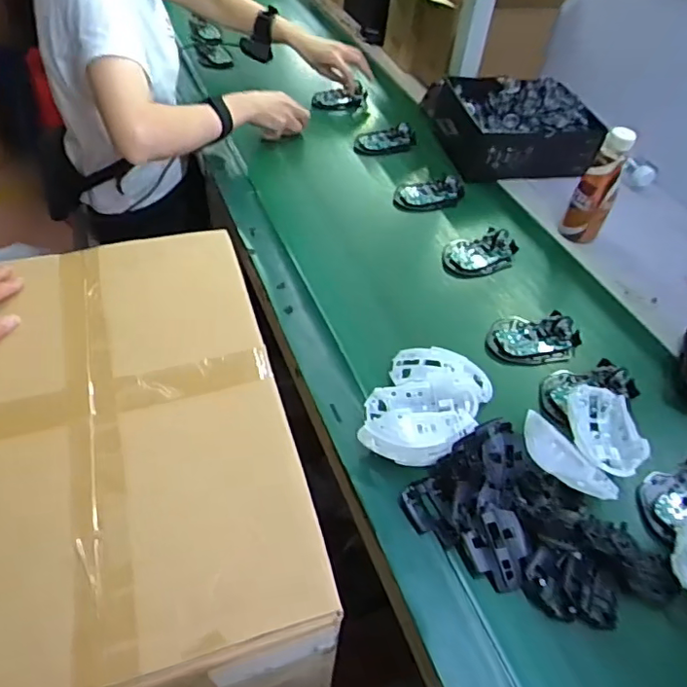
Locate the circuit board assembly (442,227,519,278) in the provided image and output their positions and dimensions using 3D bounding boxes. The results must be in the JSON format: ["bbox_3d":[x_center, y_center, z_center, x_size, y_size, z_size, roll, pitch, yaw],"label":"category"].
[{"bbox_3d":[0.198,-0.135,0.814,0.125,0.021,0.078,-21,53,-22],"label":"circuit board assembly"}]

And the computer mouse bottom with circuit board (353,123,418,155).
[{"bbox_3d":[0.076,-0.372,1.011,0.117,0.030,0.061,-18,52,-21],"label":"computer mouse bottom with circuit board"}]

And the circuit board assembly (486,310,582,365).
[{"bbox_3d":[0.240,-0.010,0.706,0.125,0.028,0.079,-3,48,-6],"label":"circuit board assembly"}]

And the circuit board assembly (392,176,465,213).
[{"bbox_3d":[0.143,-0.246,0.908,0.120,0.028,0.068,-3,48,-7],"label":"circuit board assembly"}]

